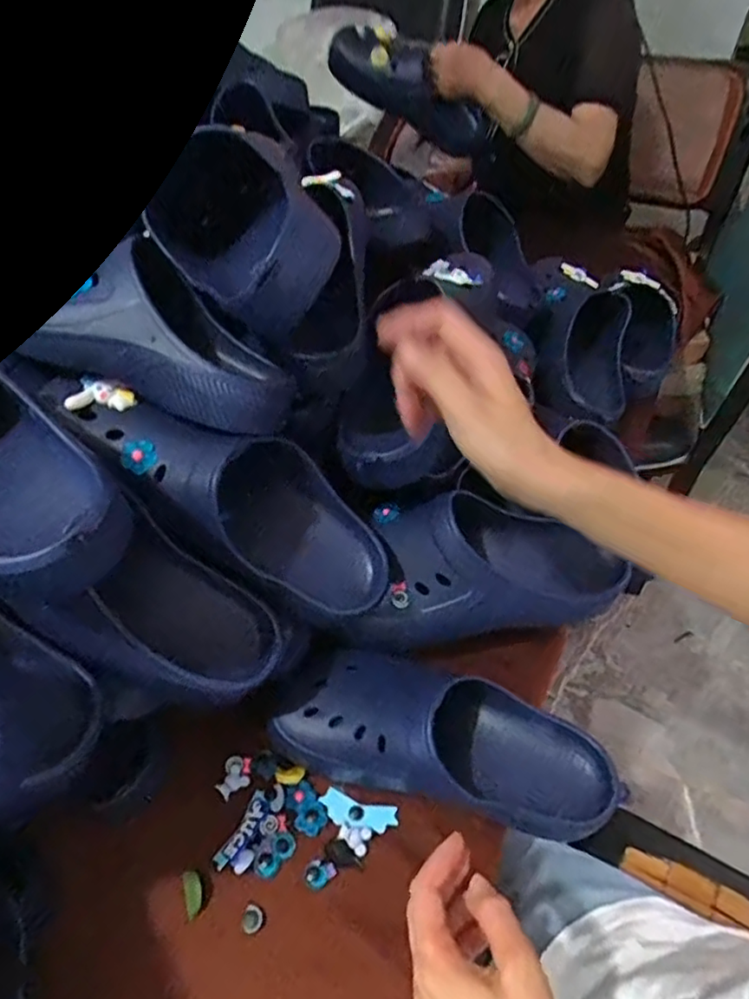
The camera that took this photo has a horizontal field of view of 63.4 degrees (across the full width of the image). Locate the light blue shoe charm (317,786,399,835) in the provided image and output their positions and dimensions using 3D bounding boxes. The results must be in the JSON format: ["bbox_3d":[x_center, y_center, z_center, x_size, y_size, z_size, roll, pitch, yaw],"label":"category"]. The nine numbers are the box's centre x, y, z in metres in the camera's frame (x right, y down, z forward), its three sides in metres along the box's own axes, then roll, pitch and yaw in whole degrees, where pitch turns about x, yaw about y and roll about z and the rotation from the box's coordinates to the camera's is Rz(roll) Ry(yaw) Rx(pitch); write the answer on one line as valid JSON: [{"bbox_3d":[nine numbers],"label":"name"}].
[{"bbox_3d":[-0.013,0.250,0.485,0.062,0.006,0.024,12,50,12],"label":"light blue shoe charm"}]

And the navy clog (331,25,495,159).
[{"bbox_3d":[0.064,-0.652,0.970,0.276,0.103,0.091,13,39,-36],"label":"navy clog"}]

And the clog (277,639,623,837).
[{"bbox_3d":[0.056,0.184,0.486,0.260,0.081,0.102,12,51,12],"label":"clog"}]

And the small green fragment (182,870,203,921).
[{"bbox_3d":[-0.134,0.292,0.449,0.014,0.004,0.031,-8,72,-5],"label":"small green fragment"}]

